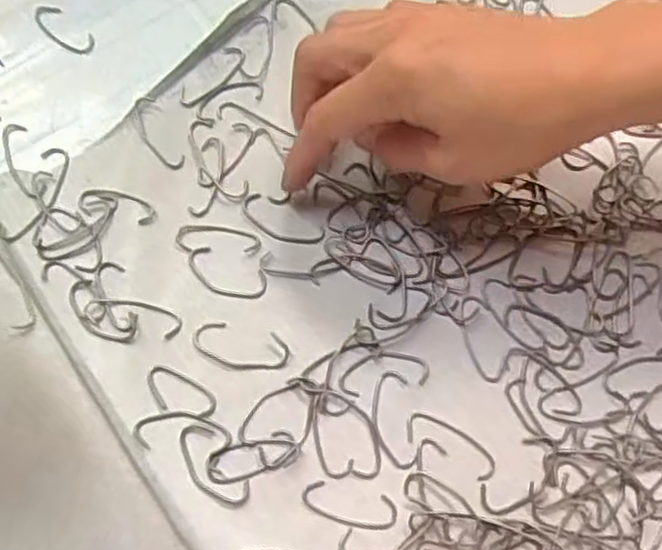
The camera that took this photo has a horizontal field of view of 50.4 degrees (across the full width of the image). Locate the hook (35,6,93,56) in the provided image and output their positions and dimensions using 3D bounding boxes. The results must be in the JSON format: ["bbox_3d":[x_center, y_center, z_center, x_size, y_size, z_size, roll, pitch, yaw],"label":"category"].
[{"bbox_3d":[-0.135,-0.123,0.351,0.036,0.004,0.016,40,76,14],"label":"hook"}]

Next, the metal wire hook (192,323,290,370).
[{"bbox_3d":[-0.038,0.030,0.295,0.041,0.004,0.018,11,71,5],"label":"metal wire hook"}]

